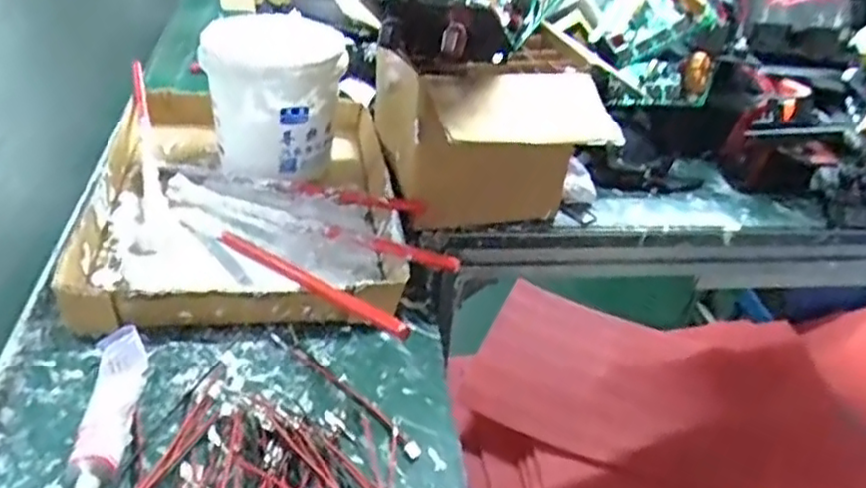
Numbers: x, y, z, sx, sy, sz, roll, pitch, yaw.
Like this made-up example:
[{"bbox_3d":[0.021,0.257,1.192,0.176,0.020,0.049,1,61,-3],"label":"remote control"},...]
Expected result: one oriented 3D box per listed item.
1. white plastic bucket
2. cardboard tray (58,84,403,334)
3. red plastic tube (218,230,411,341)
[{"bbox_3d":[-0.144,-0.139,0.636,0.119,0.125,0.124,-3,36,-14],"label":"white plastic bucket"},{"bbox_3d":[-0.162,-0.057,0.628,0.251,0.041,0.370,1,36,-8],"label":"cardboard tray"},{"bbox_3d":[-0.092,0.024,0.489,0.214,0.015,0.010,22,36,40],"label":"red plastic tube"}]

